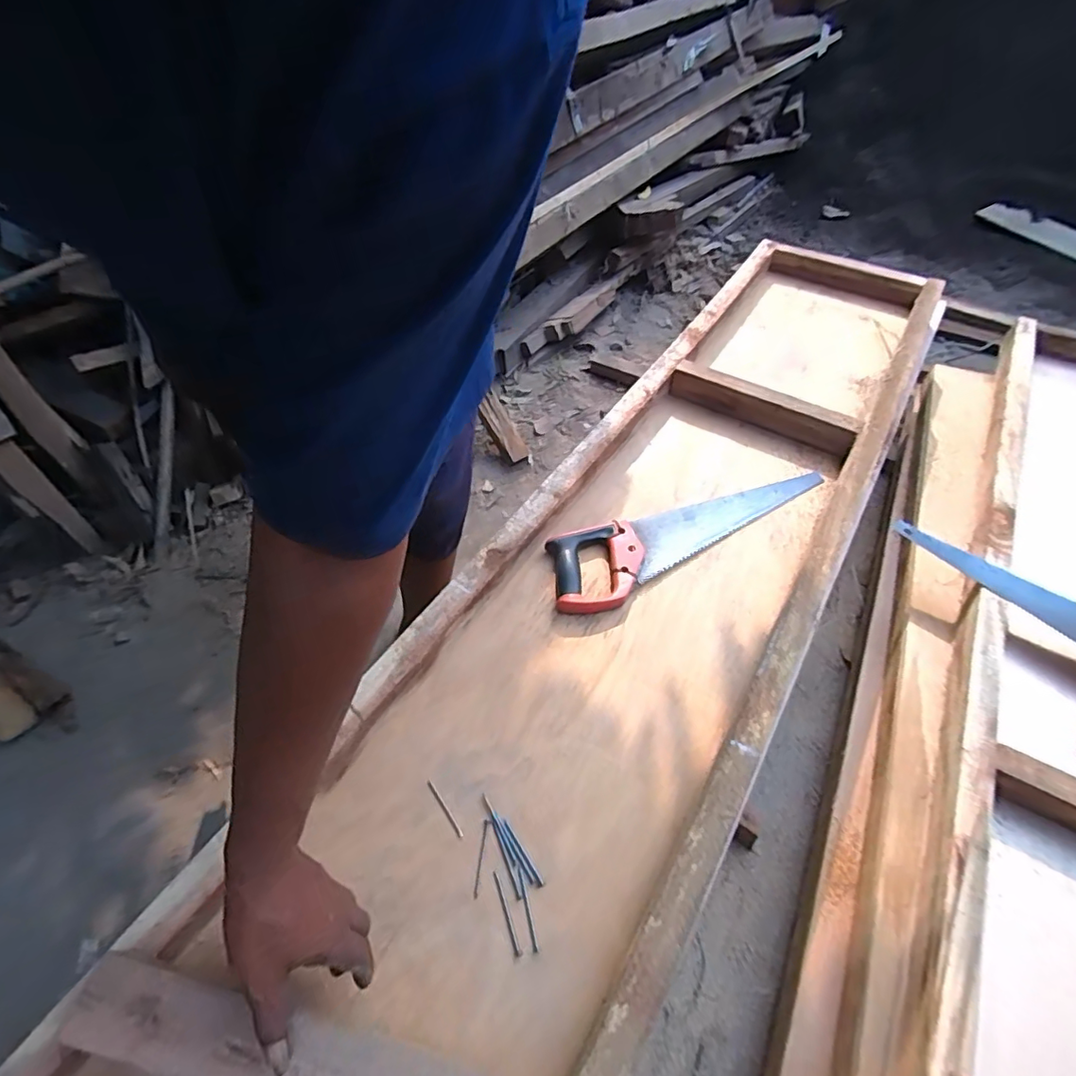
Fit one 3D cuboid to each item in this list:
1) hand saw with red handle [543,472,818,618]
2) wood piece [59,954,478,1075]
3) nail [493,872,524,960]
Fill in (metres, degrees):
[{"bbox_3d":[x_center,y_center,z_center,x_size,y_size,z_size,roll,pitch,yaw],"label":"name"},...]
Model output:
[{"bbox_3d":[0.217,-0.029,0.840,0.478,0.026,0.130,-27,55,-21],"label":"hand saw with red handle"},{"bbox_3d":[-0.189,0.394,0.415,0.322,0.022,0.055,17,51,1],"label":"wood piece"},{"bbox_3d":[-0.031,0.358,0.525,0.007,0.004,0.072,-19,52,-14],"label":"nail"}]

